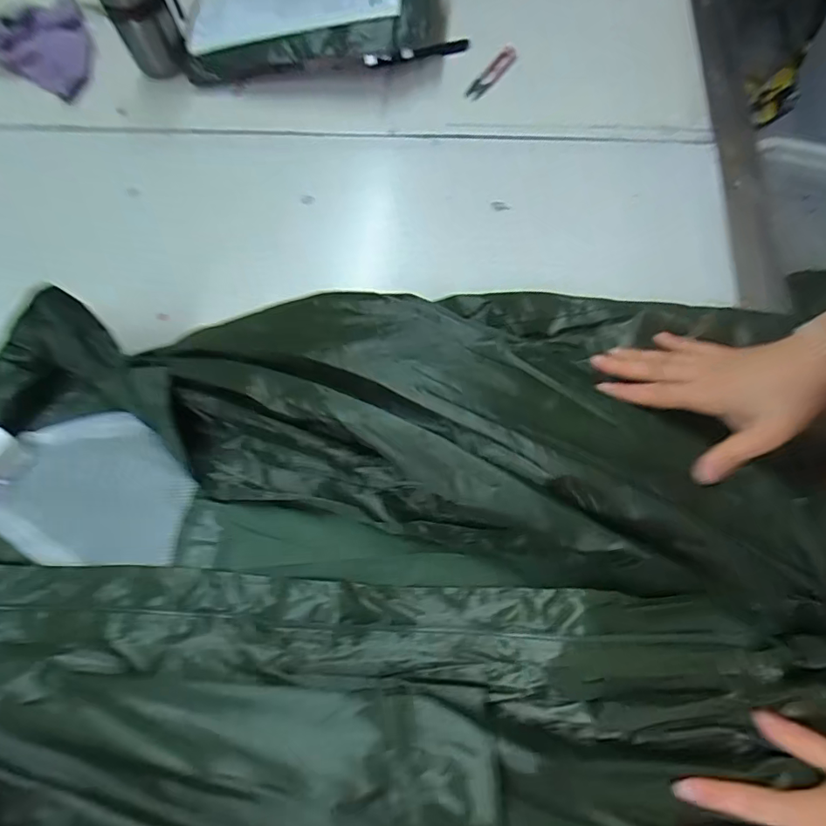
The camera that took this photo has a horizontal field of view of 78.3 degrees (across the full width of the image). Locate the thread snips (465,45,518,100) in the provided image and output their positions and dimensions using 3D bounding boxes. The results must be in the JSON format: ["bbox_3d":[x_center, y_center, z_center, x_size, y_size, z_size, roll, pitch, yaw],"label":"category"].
[{"bbox_3d":[0.101,-0.438,0.655,0.019,0.019,0.104,31,71,17],"label":"thread snips"}]

